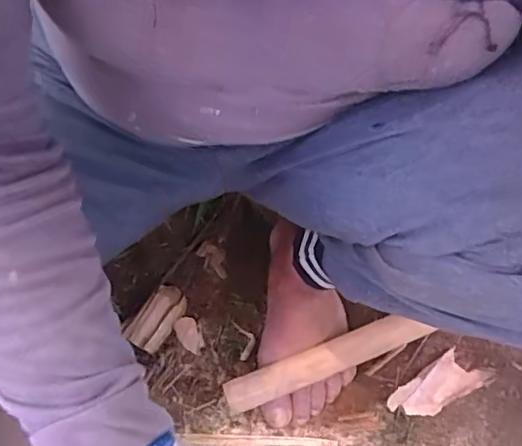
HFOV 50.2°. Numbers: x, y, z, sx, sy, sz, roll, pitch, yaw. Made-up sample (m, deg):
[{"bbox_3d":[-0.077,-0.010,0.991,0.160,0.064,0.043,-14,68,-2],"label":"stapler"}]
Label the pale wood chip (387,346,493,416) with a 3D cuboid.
[{"bbox_3d":[0.183,0.170,0.577,0.111,0.019,0.044,-30,70,-16],"label":"pale wood chip"}]

